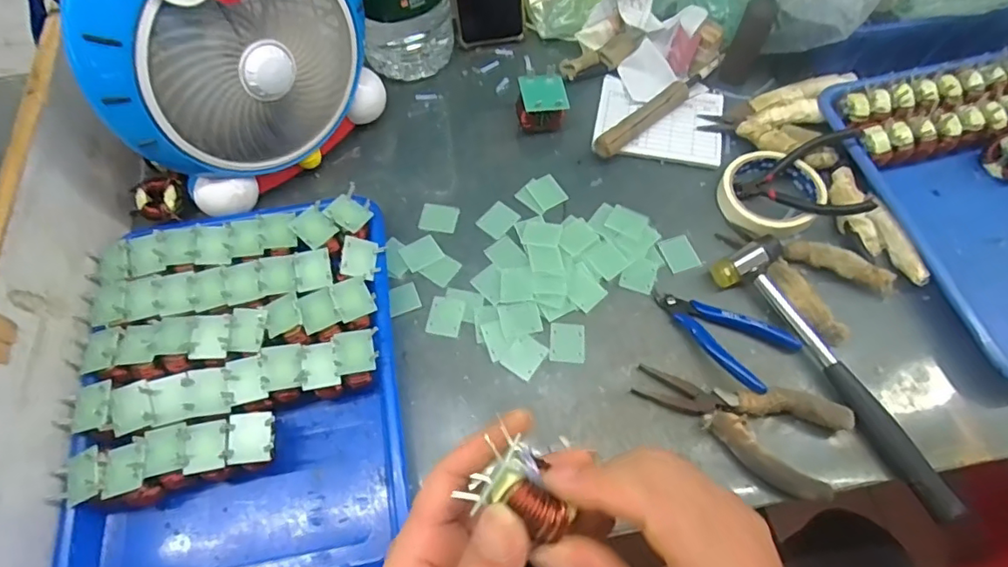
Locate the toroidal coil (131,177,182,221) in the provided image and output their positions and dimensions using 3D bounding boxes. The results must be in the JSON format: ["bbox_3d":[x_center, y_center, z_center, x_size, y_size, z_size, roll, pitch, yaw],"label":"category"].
[{"bbox_3d":[-0.332,-0.082,0.531,0.045,0.018,0.043,3,87,-4],"label":"toroidal coil"}]

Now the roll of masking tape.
[{"bbox_3d":[0.252,-0.088,0.520,0.088,0.020,0.100,40,71,19],"label":"roll of masking tape"}]

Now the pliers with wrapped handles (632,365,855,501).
[{"bbox_3d":[0.186,0.115,0.432,0.158,0.028,0.077,13,64,8],"label":"pliers with wrapped handles"}]

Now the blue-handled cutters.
[{"bbox_3d":[0.186,0.036,0.469,0.111,0.027,0.065,41,71,19],"label":"blue-handled cutters"}]

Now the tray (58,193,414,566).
[{"bbox_3d":[-0.208,0.090,0.441,0.244,0.051,0.309,-10,64,-4],"label":"tray"}]

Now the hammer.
[{"bbox_3d":[0.261,0.074,0.447,0.049,0.030,0.246,-23,65,-10],"label":"hammer"}]

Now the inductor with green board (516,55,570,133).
[{"bbox_3d":[0.040,-0.190,0.573,0.050,0.050,0.058,2,63,2],"label":"inductor with green board"}]

